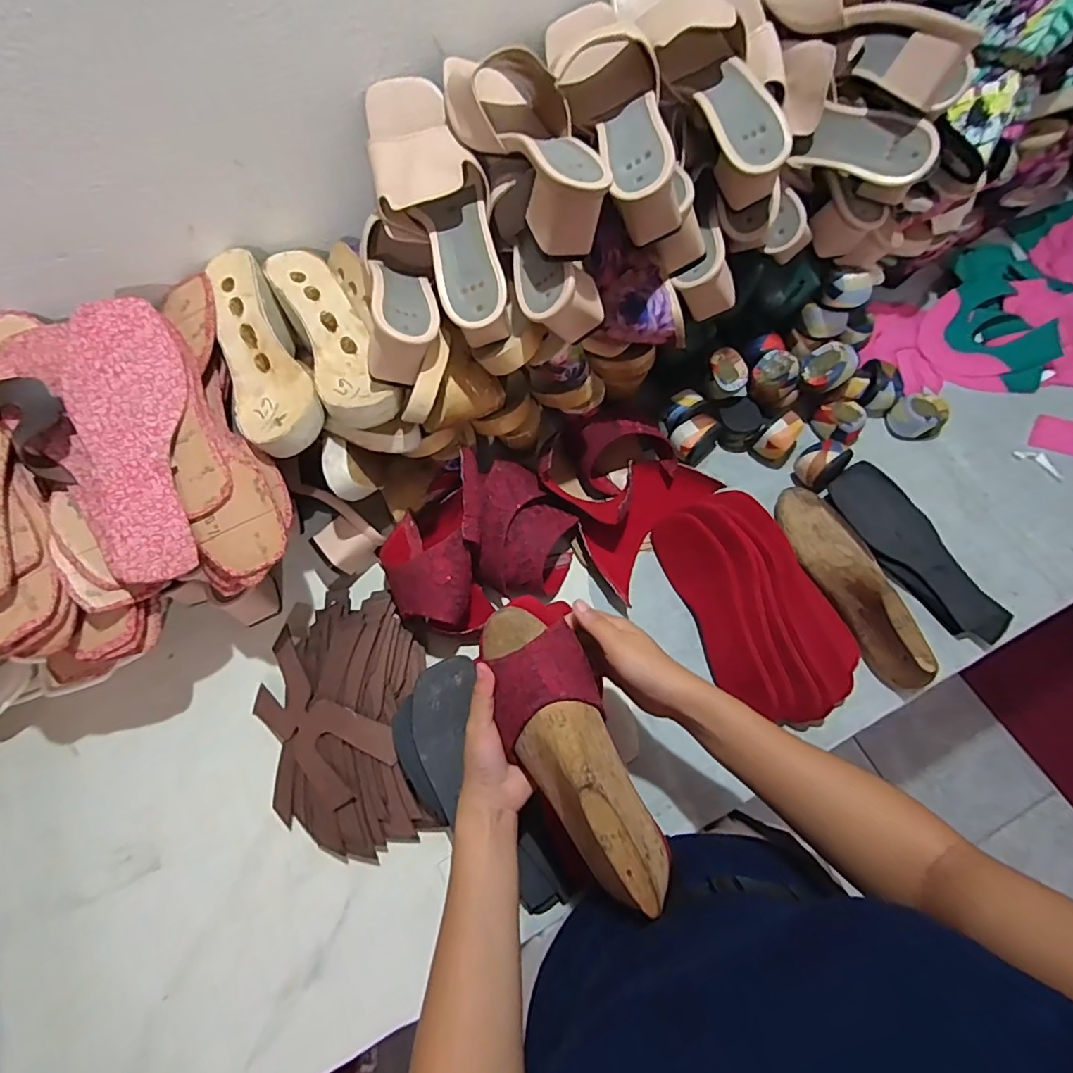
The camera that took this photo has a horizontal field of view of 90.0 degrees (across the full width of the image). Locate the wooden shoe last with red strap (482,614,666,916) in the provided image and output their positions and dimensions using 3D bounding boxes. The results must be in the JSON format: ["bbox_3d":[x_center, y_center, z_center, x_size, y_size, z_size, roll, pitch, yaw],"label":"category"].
[{"bbox_3d":[0.027,0.156,0.401,0.081,0.071,0.222,-25,68,-8],"label":"wooden shoe last with red strap"}]

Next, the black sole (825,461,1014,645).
[{"bbox_3d":[0.434,0.010,0.605,0.096,0.028,0.223,-33,69,-11],"label":"black sole"}]

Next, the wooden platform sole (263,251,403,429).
[{"bbox_3d":[-0.201,-0.195,0.530,0.067,0.039,0.237,-27,68,-9],"label":"wooden platform sole"}]

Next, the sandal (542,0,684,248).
[{"bbox_3d":[0.069,-0.371,0.477,0.076,0.074,0.219,-11,67,-3],"label":"sandal"}]

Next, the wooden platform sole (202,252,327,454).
[{"bbox_3d":[-0.269,-0.172,0.518,0.087,0.052,0.226,-27,68,-9],"label":"wooden platform sole"}]

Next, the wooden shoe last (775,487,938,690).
[{"bbox_3d":[0.346,0.036,0.569,0.075,0.068,0.240,-22,68,-7],"label":"wooden shoe last"}]

